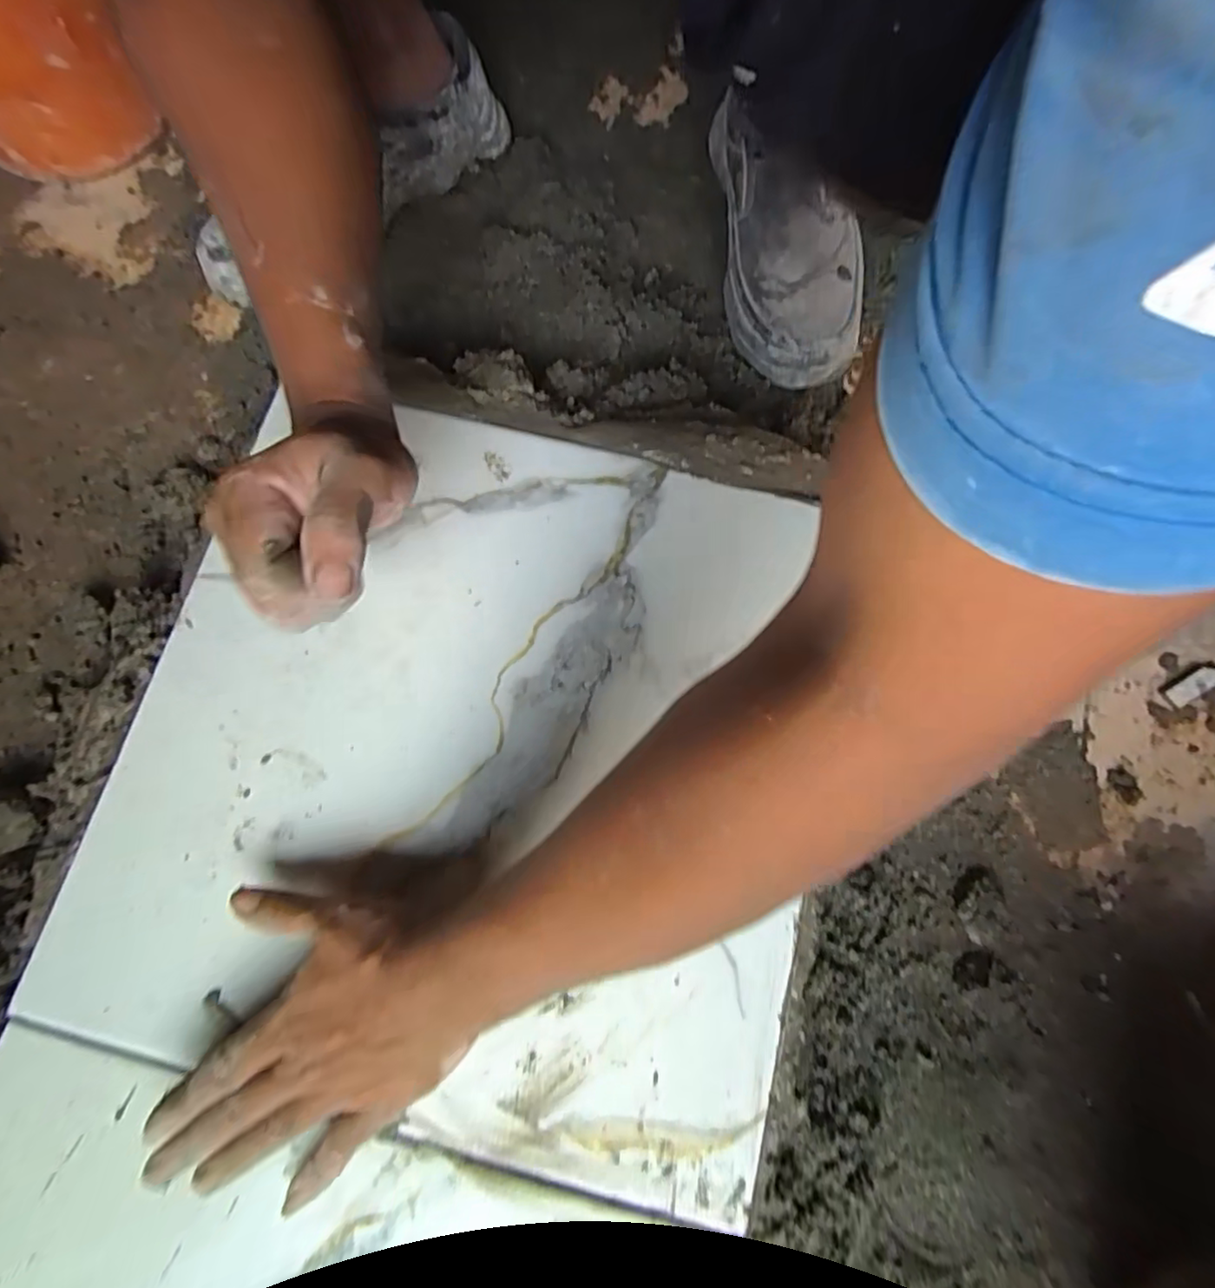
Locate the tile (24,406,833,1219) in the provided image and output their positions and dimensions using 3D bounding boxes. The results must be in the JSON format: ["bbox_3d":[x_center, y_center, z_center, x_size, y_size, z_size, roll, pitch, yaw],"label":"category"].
[{"bbox_3d":[-0.081,0.058,0.358,0.391,0.011,0.389,13,78,2],"label":"tile"}]

